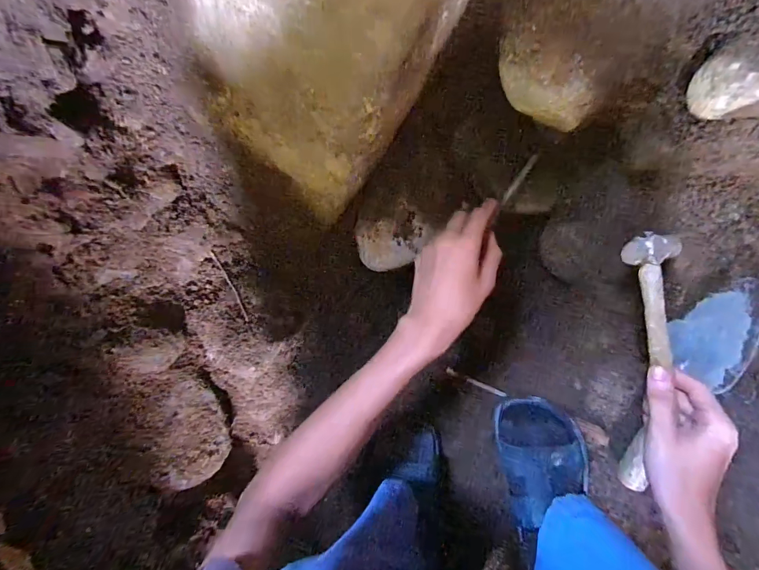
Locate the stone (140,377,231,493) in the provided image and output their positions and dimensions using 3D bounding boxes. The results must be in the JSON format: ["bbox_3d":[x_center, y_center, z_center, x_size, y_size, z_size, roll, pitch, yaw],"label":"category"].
[{"bbox_3d":[-0.240,0.184,0.488,0.080,0.057,0.147,-5,93,8],"label":"stone"}]

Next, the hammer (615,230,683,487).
[{"bbox_3d":[0.263,0.079,0.391,0.058,0.027,0.255,3,94,7],"label":"hammer"}]

